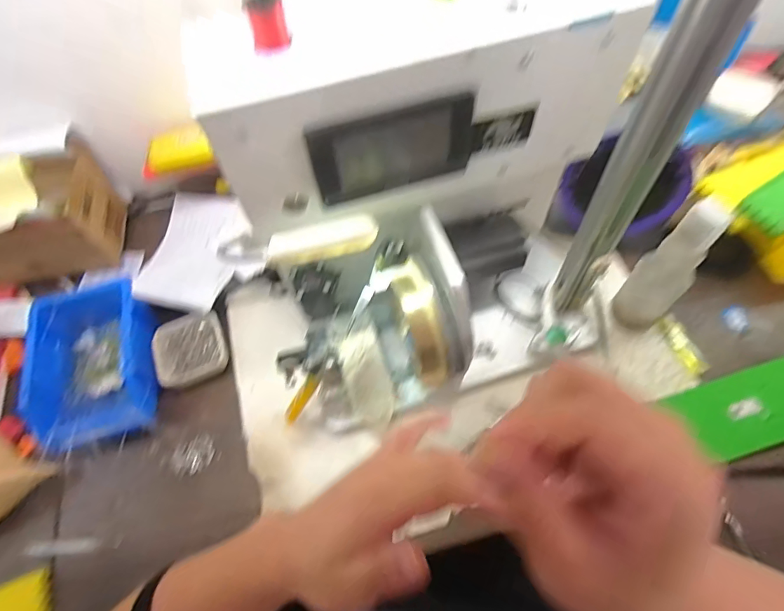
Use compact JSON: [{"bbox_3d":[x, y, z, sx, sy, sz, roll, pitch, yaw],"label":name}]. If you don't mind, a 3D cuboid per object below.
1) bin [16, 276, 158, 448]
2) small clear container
[{"bbox_3d":[-0.353,0.071,0.555,0.127,0.073,0.187,-14,61,-4],"label":"bin"},{"bbox_3d":[-0.256,0.057,0.584,0.085,0.028,0.092,-22,62,-8],"label":"small clear container"}]

